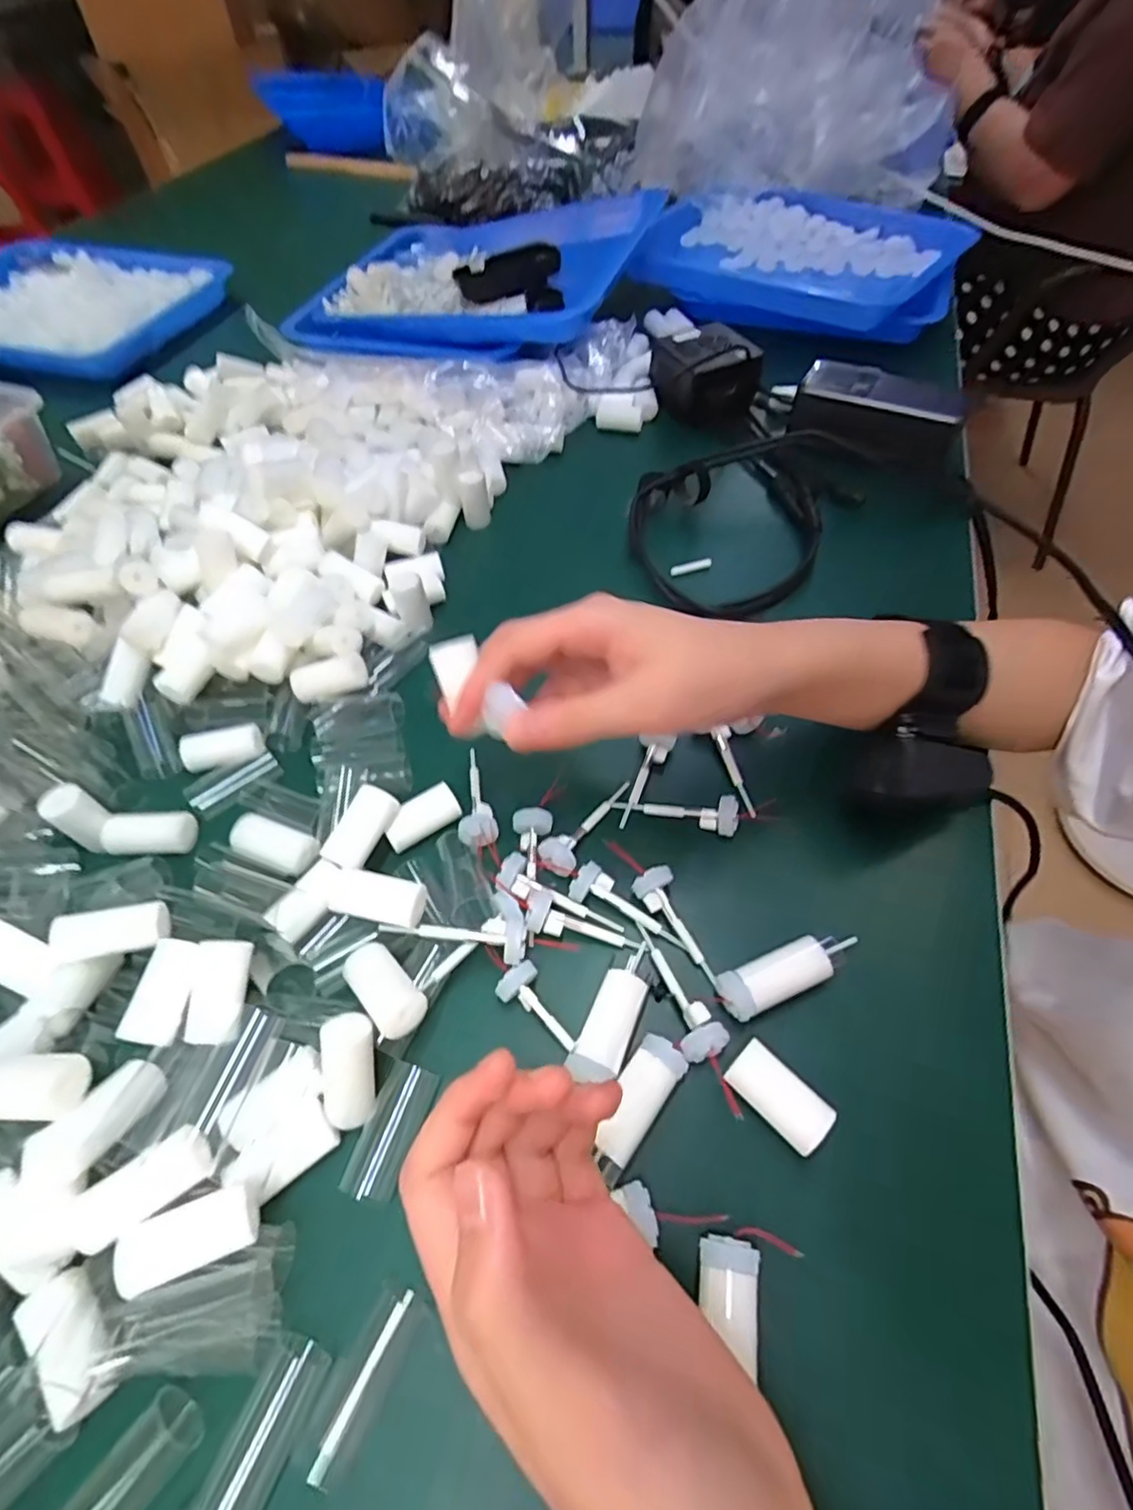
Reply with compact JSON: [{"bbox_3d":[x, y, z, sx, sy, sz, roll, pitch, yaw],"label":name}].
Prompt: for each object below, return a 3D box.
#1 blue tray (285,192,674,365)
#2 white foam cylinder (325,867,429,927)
[{"bbox_3d":[-0.095,-0.519,0.655,0.336,0.065,0.283,10,56,8],"label":"blue tray"},{"bbox_3d":[-0.087,0.071,0.293,0.044,0.023,0.020,10,56,8],"label":"white foam cylinder"}]

